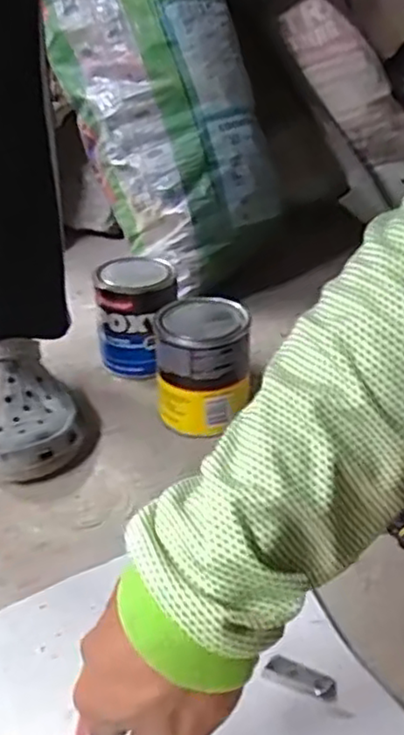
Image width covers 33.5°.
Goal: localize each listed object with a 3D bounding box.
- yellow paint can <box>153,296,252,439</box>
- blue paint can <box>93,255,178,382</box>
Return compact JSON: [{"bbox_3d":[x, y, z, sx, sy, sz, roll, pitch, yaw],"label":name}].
[{"bbox_3d":[-0.001,0.002,0.756,0.098,0.129,0.097,1,32,0],"label":"yellow paint can"},{"bbox_3d":[-0.083,-0.062,0.858,0.103,0.135,0.086,12,34,17],"label":"blue paint can"}]

